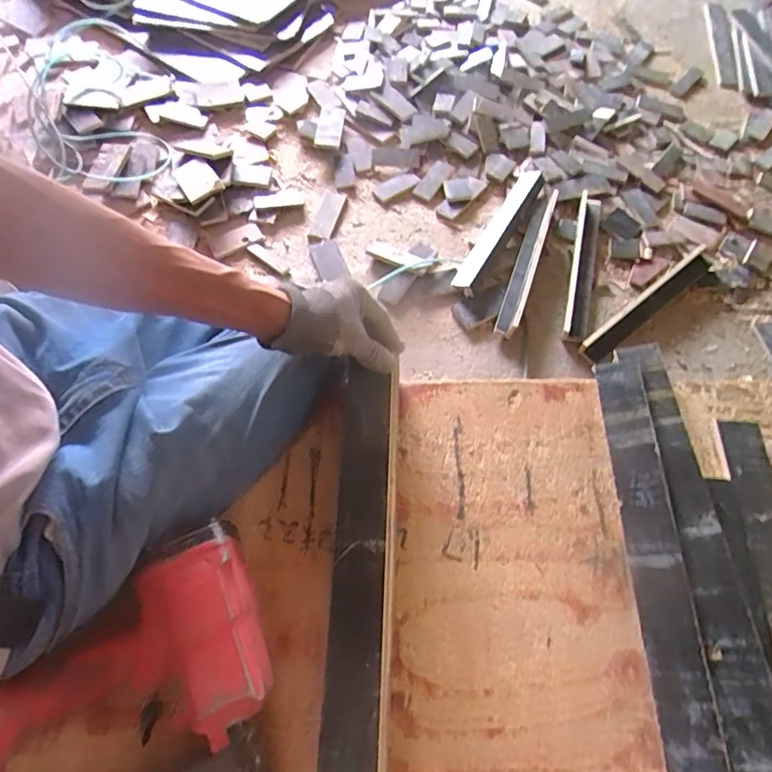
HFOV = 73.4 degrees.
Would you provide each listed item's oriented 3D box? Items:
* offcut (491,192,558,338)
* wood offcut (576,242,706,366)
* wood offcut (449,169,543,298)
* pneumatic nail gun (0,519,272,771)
[{"bbox_3d":[0.405,-0.367,1.478,0.061,0.069,0.533,18,63,10],"label":"offcut"},{"bbox_3d":[0.733,-0.230,1.443,0.513,0.028,0.061,-36,70,-17],"label":"wood offcut"},{"bbox_3d":[0.343,-0.468,1.560,0.087,0.057,0.546,27,66,12],"label":"wood offcut"},{"bbox_3d":[-0.259,0.278,0.415,0.335,0.079,0.225,-17,63,-9],"label":"pneumatic nail gun"}]

